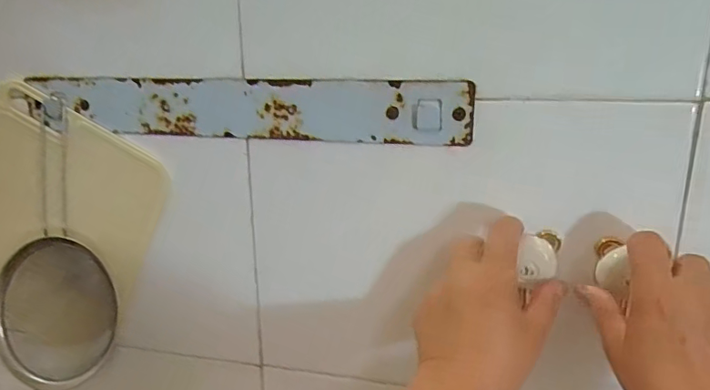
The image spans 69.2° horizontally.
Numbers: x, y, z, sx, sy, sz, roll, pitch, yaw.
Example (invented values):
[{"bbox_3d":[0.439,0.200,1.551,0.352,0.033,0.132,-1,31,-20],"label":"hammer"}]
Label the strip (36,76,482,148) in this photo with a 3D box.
[{"bbox_3d":[-0.090,-0.070,0.422,0.360,0.047,0.012,3,16,13],"label":"strip"}]

